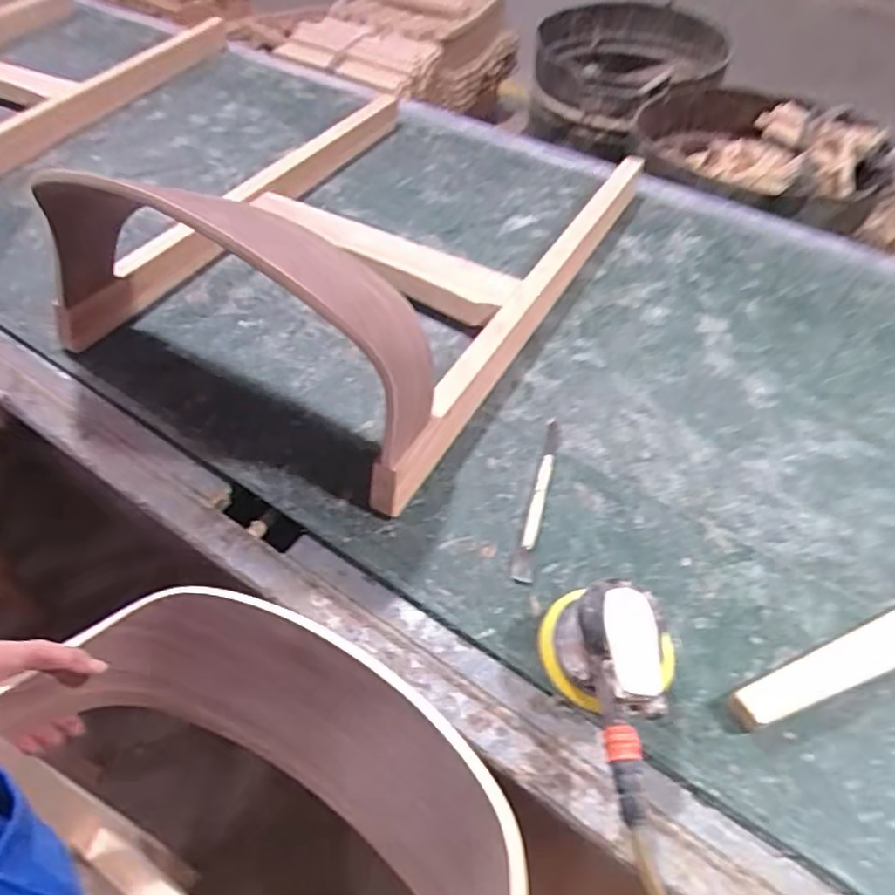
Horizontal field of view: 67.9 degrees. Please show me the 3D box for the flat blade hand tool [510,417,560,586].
[{"bbox_3d":[0.096,0.049,0.708,0.022,0.010,0.205,11,50,9],"label":"flat blade hand tool"}]

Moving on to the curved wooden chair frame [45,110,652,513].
[{"bbox_3d":[-0.106,-0.363,0.850,0.560,0.275,0.643,22,53,17],"label":"curved wooden chair frame"}]

